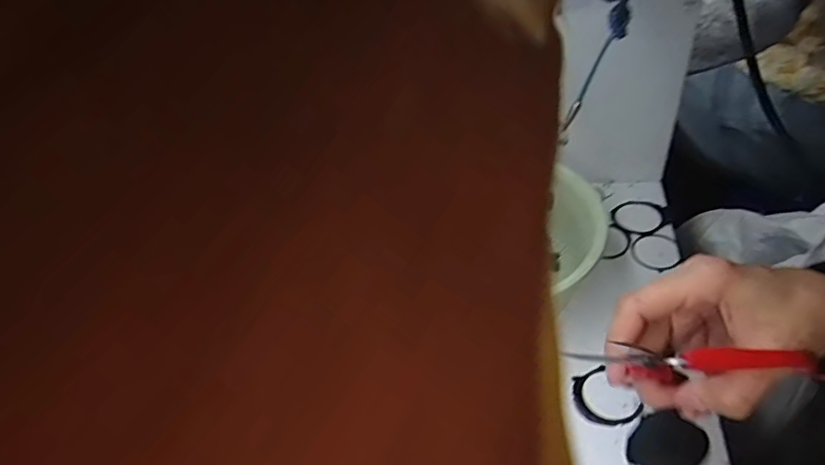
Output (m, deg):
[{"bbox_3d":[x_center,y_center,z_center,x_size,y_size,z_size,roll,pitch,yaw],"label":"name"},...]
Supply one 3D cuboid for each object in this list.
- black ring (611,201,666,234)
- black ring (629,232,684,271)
[{"bbox_3d":[0.220,-0.016,0.521,0.049,0.008,0.048,10,45,25],"label":"black ring"},{"bbox_3d":[0.222,0.017,0.485,0.043,0.004,0.046,-6,43,6],"label":"black ring"}]

